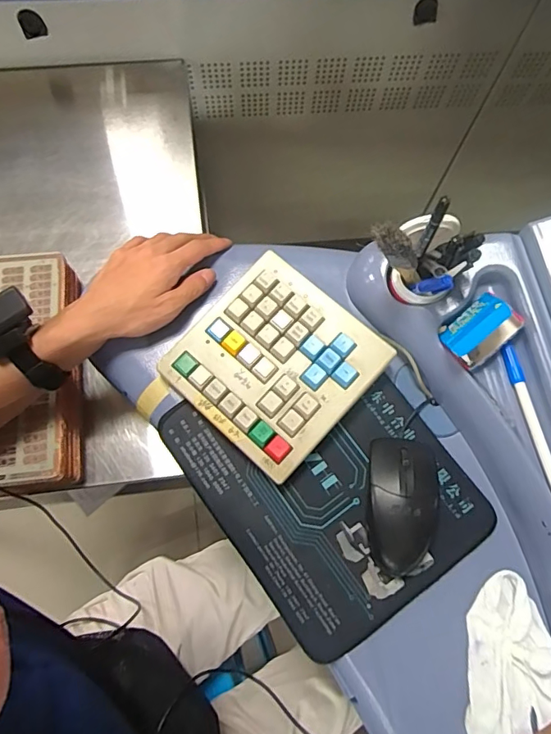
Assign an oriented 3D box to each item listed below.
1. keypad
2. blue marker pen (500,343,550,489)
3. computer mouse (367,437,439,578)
[{"bbox_3d":[-0.001,-0.003,0.449,0.154,0.036,0.156,41,76,10],"label":"keypad"},{"bbox_3d":[0.214,0.052,0.403,0.010,0.008,0.147,-10,73,-5],"label":"blue marker pen"},{"bbox_3d":[0.110,0.116,0.413,0.062,0.032,0.110,5,73,0],"label":"computer mouse"}]

